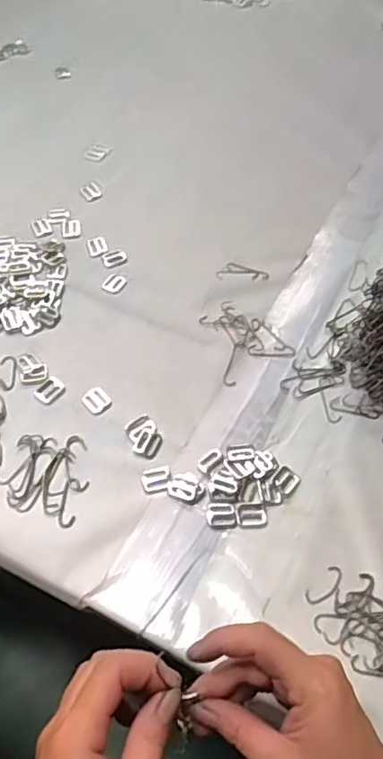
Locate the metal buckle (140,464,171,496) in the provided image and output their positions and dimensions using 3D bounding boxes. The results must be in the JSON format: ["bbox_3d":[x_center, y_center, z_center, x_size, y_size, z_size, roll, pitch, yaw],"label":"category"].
[{"bbox_3d":[-0.026,0.077,0.451,0.022,0.004,0.021,-12,60,-9],"label":"metal buckle"}]

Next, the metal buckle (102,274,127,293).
[{"bbox_3d":[-0.073,-0.092,0.553,0.018,0.004,0.020,23,61,11],"label":"metal buckle"}]

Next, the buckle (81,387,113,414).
[{"bbox_3d":[-0.079,0.017,0.486,0.019,0.004,0.022,-35,66,-21],"label":"buckle"}]

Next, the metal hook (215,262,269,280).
[{"bbox_3d":[0.049,-0.106,0.568,0.049,0.004,0.023,-2,59,-3],"label":"metal hook"}]

